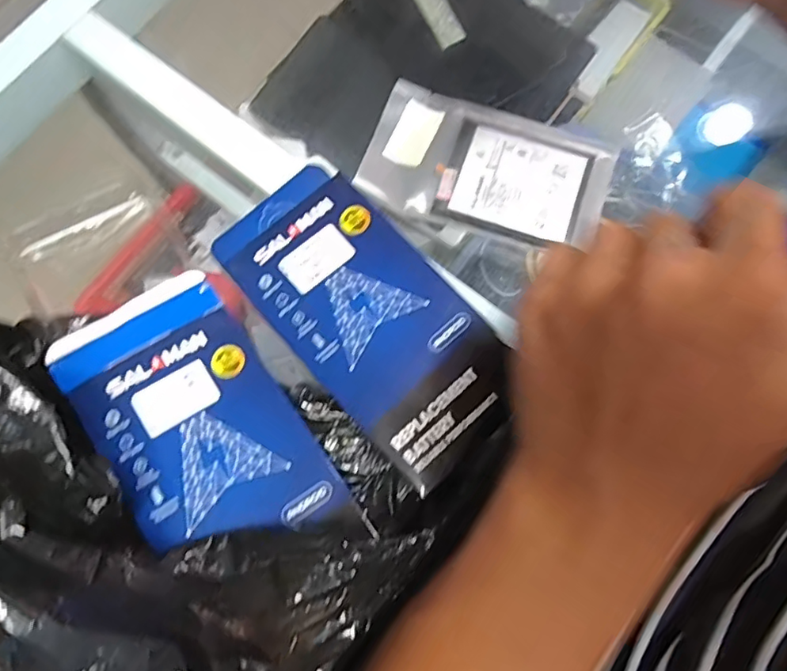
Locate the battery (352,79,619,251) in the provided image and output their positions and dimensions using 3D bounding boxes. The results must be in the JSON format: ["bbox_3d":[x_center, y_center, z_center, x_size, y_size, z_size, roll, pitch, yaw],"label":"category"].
[{"bbox_3d":[0.054,-0.098,0.320,0.136,0.007,0.075,19,79,4],"label":"battery"}]

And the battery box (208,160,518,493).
[{"bbox_3d":[-0.015,-0.013,0.295,0.083,0.016,0.178,-41,81,-8],"label":"battery box"}]

